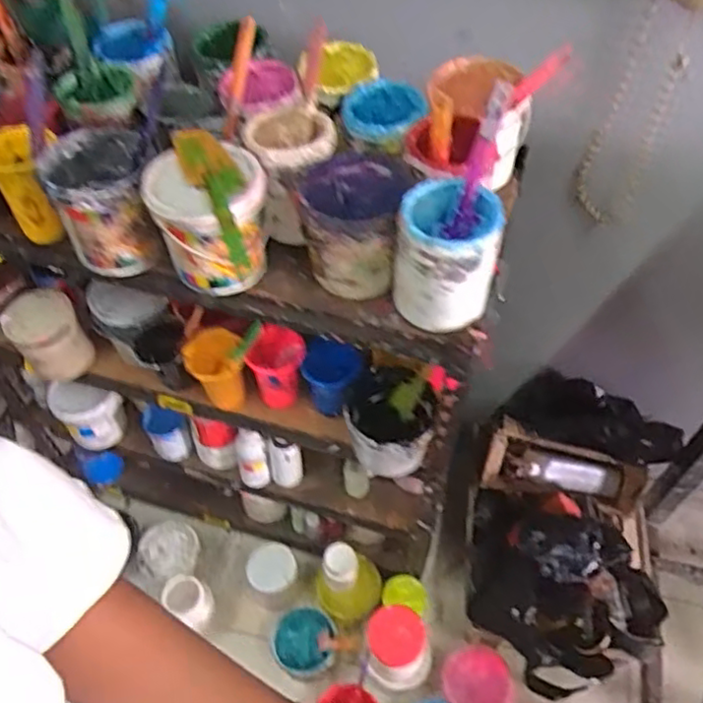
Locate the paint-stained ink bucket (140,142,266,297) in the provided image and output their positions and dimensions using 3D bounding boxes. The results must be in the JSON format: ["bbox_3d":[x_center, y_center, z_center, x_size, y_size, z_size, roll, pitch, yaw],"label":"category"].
[{"bbox_3d":[-0.167,-0.155,0.777,0.130,0.129,0.122,0,53,0],"label":"paint-stained ink bucket"}]

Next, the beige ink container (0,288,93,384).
[{"bbox_3d":[-0.485,-0.024,1.070,0.110,0.123,0.088,-25,57,-18],"label":"beige ink container"}]

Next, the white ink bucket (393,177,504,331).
[{"bbox_3d":[0.102,-0.102,0.720,0.102,0.135,0.101,0,53,0],"label":"white ink bucket"}]

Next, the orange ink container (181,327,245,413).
[{"bbox_3d":[-0.208,0.028,1.015,0.081,0.133,0.078,-10,54,-8],"label":"orange ink container"}]

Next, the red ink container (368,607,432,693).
[{"bbox_3d":[0.088,0.553,1.217,0.120,0.185,0.103,21,56,15],"label":"red ink container"}]

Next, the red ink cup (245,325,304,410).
[{"bbox_3d":[-0.113,0.025,0.999,0.079,0.150,0.079,0,53,0],"label":"red ink cup"}]

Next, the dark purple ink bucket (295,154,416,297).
[{"bbox_3d":[0.000,-0.158,0.788,0.121,0.117,0.148,11,54,8],"label":"dark purple ink bucket"}]

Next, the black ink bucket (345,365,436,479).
[{"bbox_3d":[0.055,0.104,0.962,0.117,0.123,0.125,0,53,0],"label":"black ink bucket"}]

